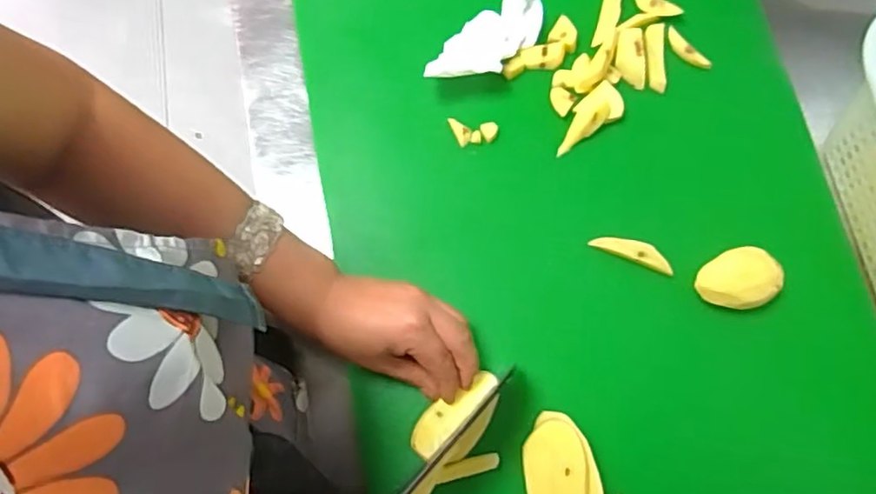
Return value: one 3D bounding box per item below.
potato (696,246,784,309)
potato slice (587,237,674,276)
[{"bbox_3d":[0.231,0.028,0.487,0.060,0.036,0.044,-24,77,-6],"label":"potato"},{"bbox_3d":[0.155,0.003,0.502,0.066,0.007,0.017,22,76,5],"label":"potato slice"}]

